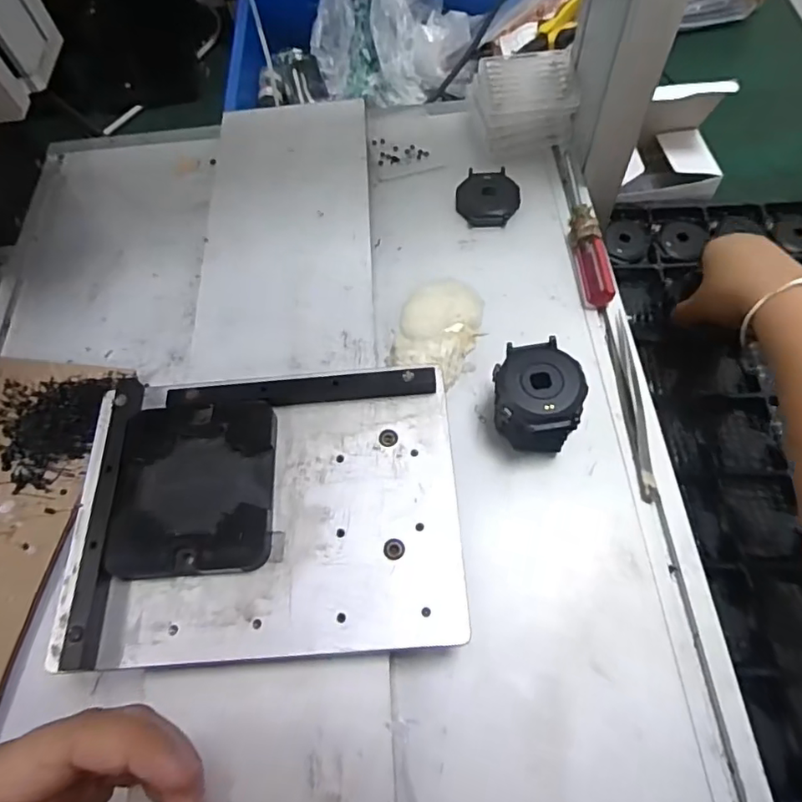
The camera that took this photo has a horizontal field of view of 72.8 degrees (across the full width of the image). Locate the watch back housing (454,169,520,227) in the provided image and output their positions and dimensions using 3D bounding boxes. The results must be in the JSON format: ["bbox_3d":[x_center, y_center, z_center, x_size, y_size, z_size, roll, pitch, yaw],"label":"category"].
[{"bbox_3d":[0.068,-0.159,0.421,0.047,0.011,0.051,2,64,4],"label":"watch back housing"}]

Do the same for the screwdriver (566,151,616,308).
[{"bbox_3d":[0.133,-0.129,0.397,0.018,0.018,0.137,-2,64,2],"label":"screwdriver"}]

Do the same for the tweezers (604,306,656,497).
[{"bbox_3d":[0.143,0.000,0.338,0.012,0.007,0.124,-2,64,2],"label":"tweezers"}]

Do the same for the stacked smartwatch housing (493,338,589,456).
[{"bbox_3d":[0.078,0.003,0.317,0.047,0.045,0.060,1,64,4],"label":"stacked smartwatch housing"}]

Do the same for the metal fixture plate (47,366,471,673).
[{"bbox_3d":[-0.067,0.055,0.278,0.190,0.017,0.139,-5,63,1],"label":"metal fixture plate"}]

